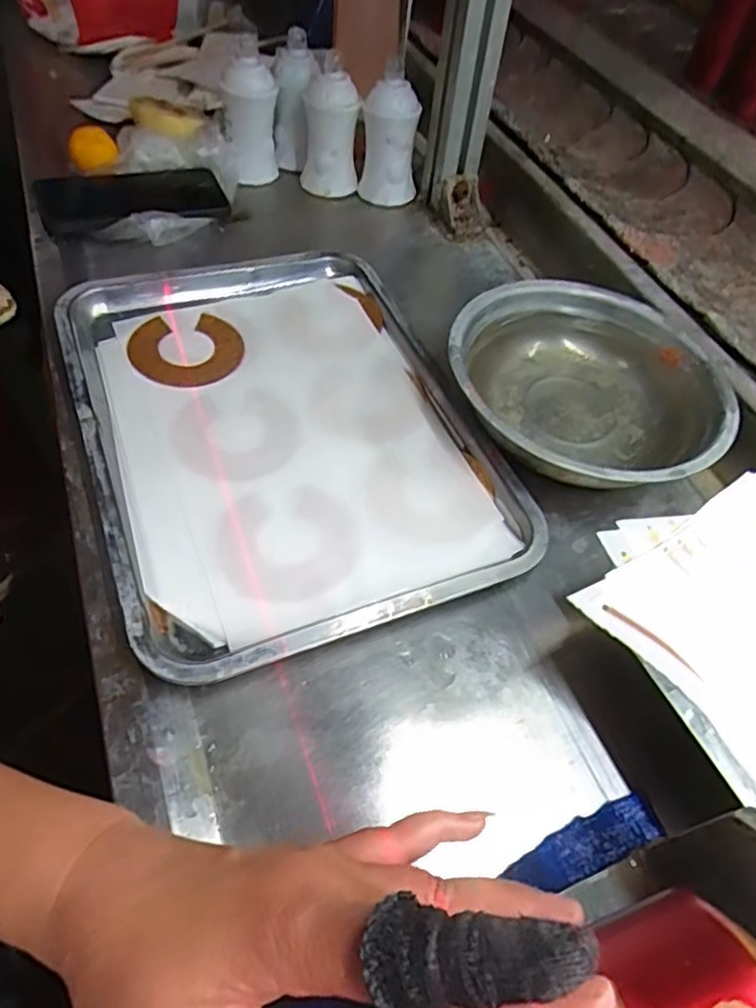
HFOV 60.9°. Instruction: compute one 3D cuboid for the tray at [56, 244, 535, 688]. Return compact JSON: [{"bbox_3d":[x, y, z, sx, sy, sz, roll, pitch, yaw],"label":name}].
[{"bbox_3d":[-0.065,-0.066,0.442,0.252,0.024,0.334,-18,57,-17],"label":"tray"}]

